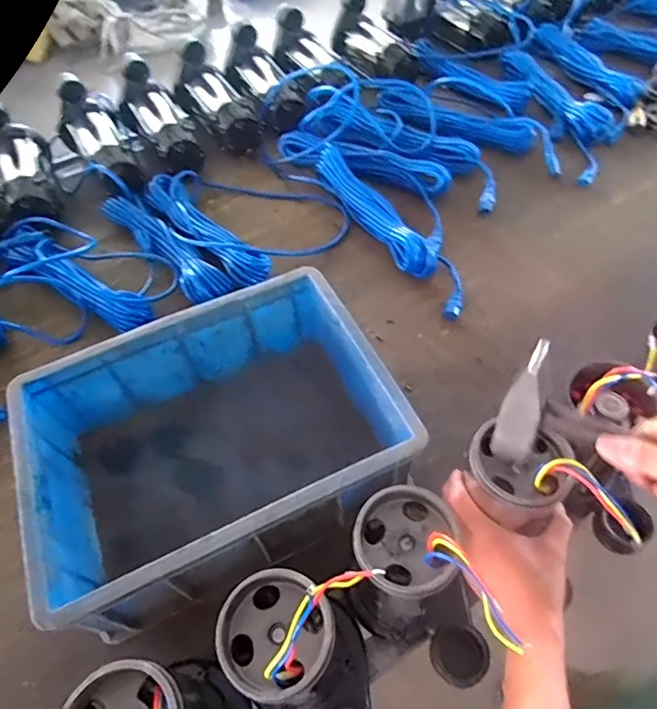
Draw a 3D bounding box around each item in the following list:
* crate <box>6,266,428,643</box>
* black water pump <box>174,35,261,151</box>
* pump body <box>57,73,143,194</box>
[{"bbox_3d":[-0.131,0.108,0.625,0.399,0.176,0.313,-22,56,-11],"label":"crate"},{"bbox_3d":[-0.233,-0.551,1.086,0.127,0.124,0.254,-32,59,-17],"label":"black water pump"},{"bbox_3d":[-0.459,-0.417,1.016,0.133,0.124,0.314,-24,57,-12],"label":"pump body"}]

